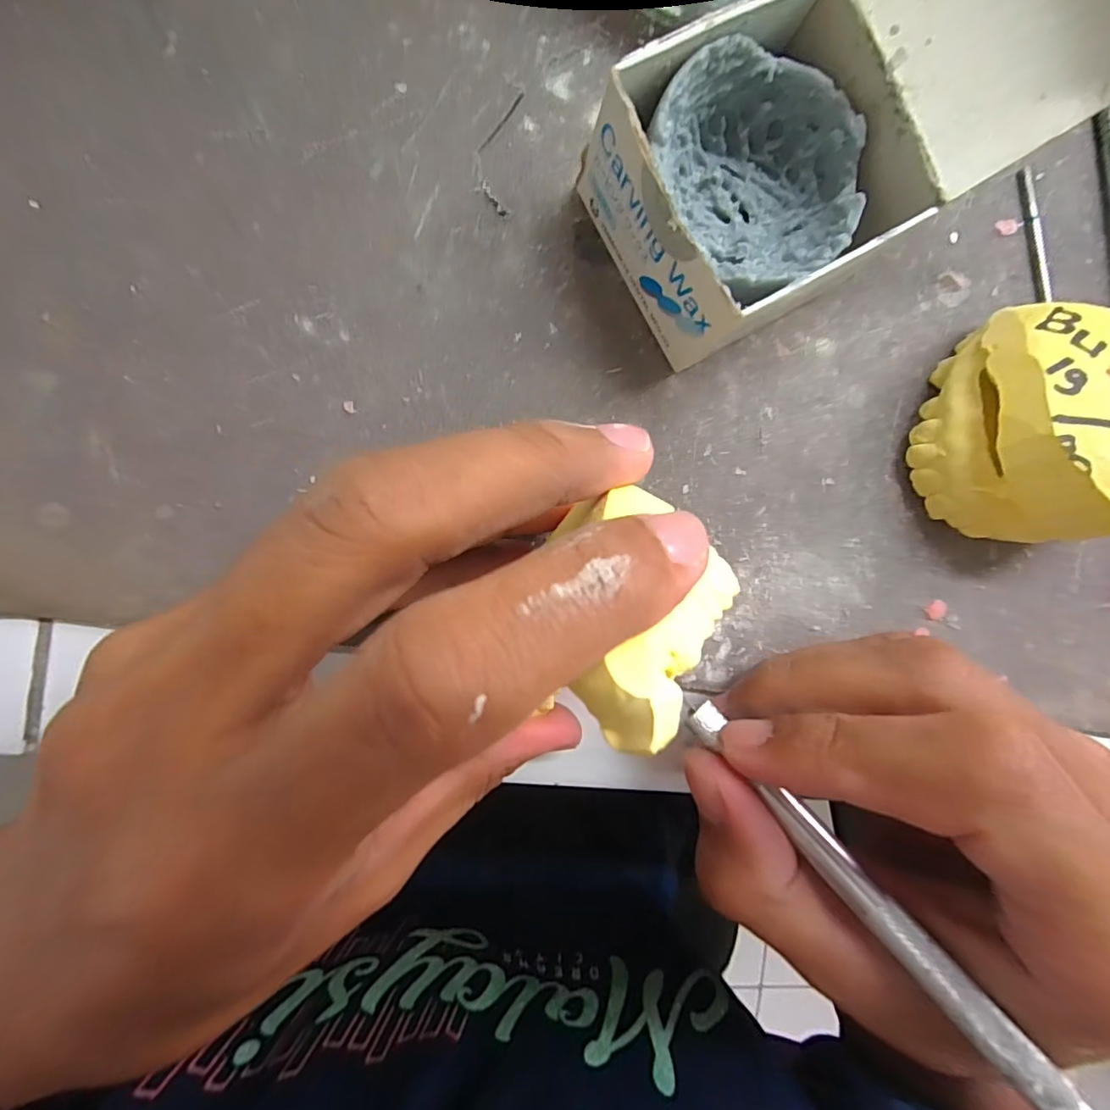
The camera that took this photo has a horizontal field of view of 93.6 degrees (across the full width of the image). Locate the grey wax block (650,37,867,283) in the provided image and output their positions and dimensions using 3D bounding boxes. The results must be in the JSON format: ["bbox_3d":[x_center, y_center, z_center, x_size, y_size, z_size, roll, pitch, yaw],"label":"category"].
[{"bbox_3d":[0.045,-0.086,0.125,0.043,0.031,0.047,-40,97,-5],"label":"grey wax block"}]

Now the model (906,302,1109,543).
[{"bbox_3d":[0.128,-0.034,0.138,0.052,0.035,0.060,7,92,-9],"label":"model"}]

